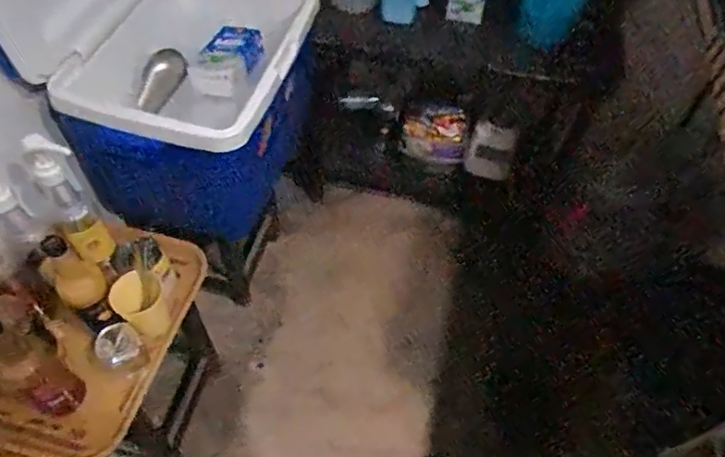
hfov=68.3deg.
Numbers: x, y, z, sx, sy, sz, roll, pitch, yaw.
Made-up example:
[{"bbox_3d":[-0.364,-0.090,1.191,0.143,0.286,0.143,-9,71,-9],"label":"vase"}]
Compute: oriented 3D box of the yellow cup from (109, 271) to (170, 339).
[{"bbox_3d":[-0.407,0.142,0.989,0.080,0.119,0.082,1,54,-2],"label":"yellow cup"}]

